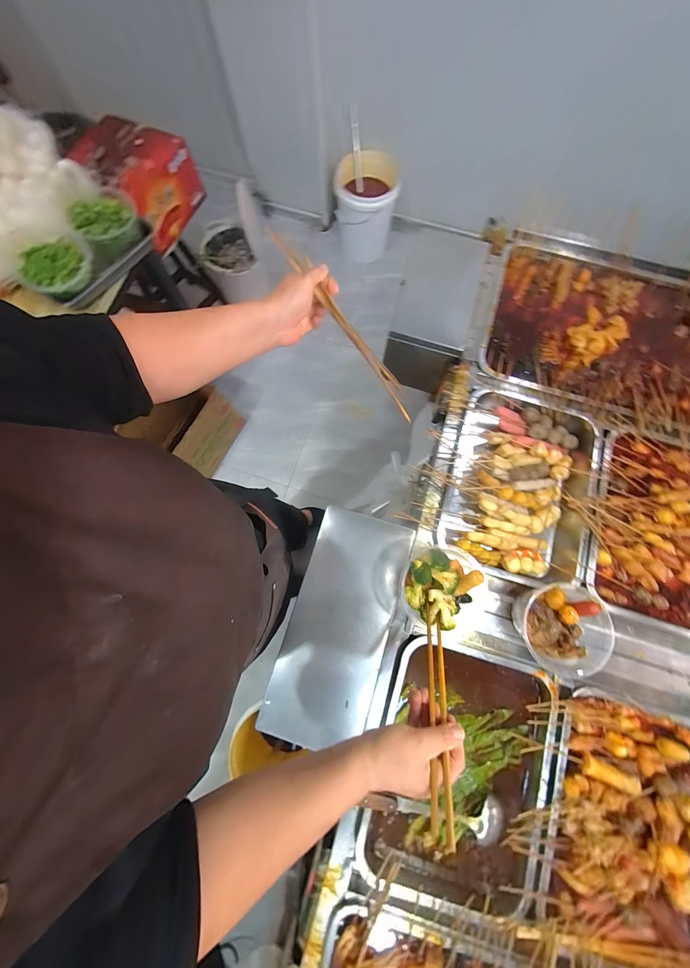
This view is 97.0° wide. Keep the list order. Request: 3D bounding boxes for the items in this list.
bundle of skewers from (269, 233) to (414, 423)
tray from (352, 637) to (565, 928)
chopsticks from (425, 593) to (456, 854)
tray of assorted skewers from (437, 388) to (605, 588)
[{"bbox_3d":[0.015,-0.249,0.512,0.023,0.030,0.360,-48,113,-8],"label":"bundle of skewers"},{"bbox_3d":[0.201,0.503,0.536,0.308,0.075,0.392,12,79,3],"label":"tray"},{"bbox_3d":[0.132,0.292,0.426,0.029,0.021,0.285,11,36,3],"label":"chopsticks"},{"bbox_3d":[0.369,0.001,0.665,0.309,0.085,0.390,15,79,3],"label":"tray of assorted skewers"}]

